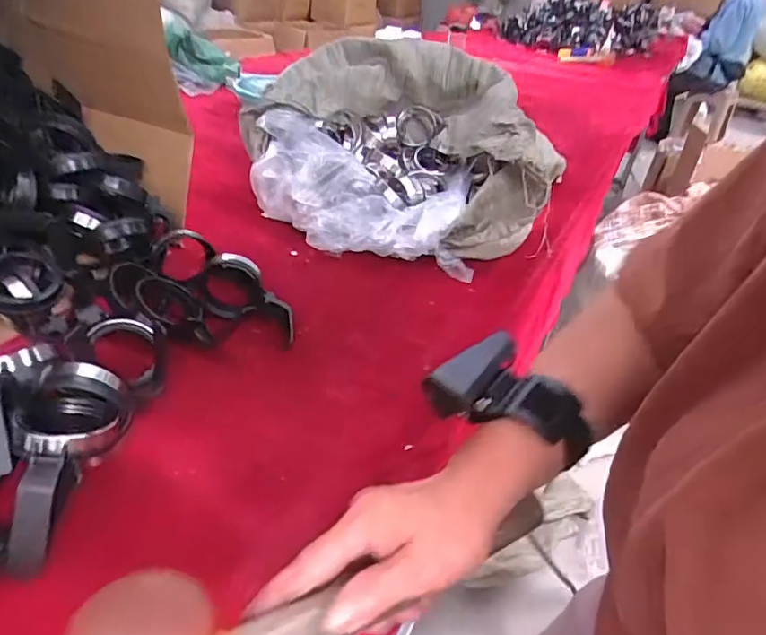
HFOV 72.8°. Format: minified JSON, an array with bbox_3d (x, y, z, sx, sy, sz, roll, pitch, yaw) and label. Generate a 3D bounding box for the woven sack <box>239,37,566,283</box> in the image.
[{"bbox_3d":[-0.007,-0.263,0.833,0.418,0.232,0.450,0,37,-9],"label":"woven sack"}]

